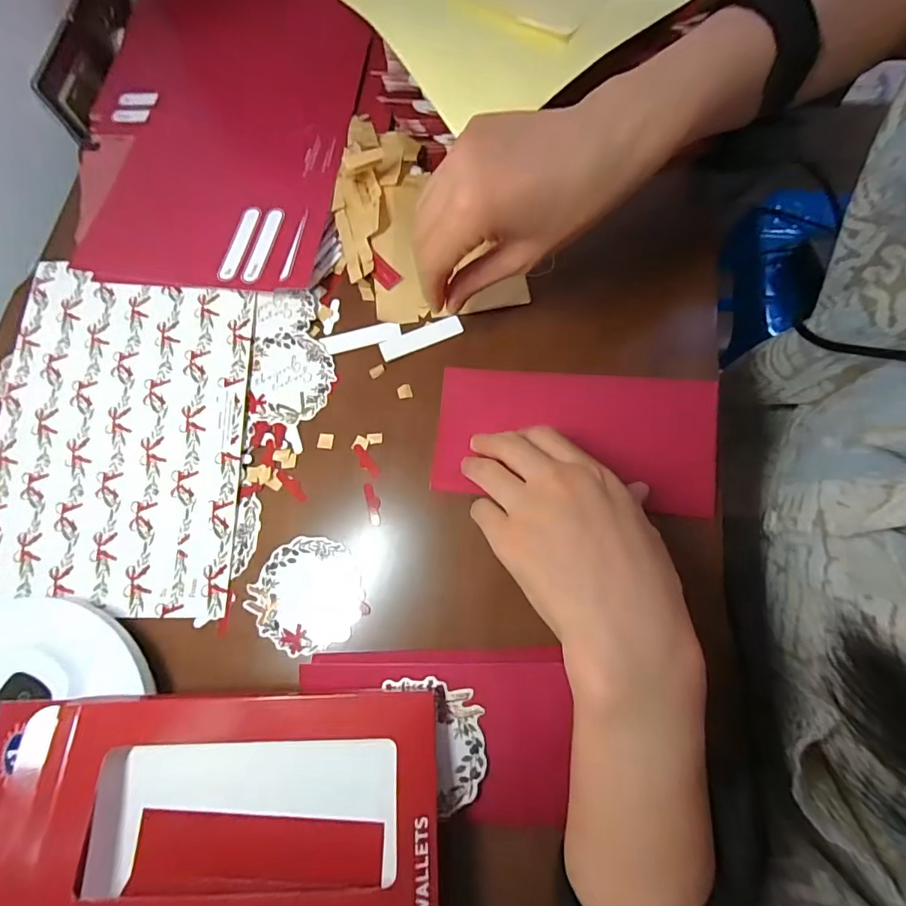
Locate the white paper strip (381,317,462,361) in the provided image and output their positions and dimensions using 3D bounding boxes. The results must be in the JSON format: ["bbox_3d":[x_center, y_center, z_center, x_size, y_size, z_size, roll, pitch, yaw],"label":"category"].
[{"bbox_3d":[-0.023,-0.082,0.335,0.059,0.004,0.016,-21,76,1],"label":"white paper strip"}]

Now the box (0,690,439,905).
[{"bbox_3d":[-0.128,0.216,0.214,0.243,0.021,0.188,-3,73,4],"label":"box"}]

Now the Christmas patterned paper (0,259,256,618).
[{"bbox_3d":[-0.228,-0.014,0.325,0.172,0.005,0.232,1,78,3],"label":"Christmas patterned paper"}]

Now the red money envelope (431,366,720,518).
[{"bbox_3d":[0.074,-0.010,0.300,0.171,0.009,0.086,7,74,12],"label":"red money envelope"}]

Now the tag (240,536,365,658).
[{"bbox_3d":[-0.089,0.087,0.292,0.067,0.004,0.067,-2,73,6],"label":"tag"}]

